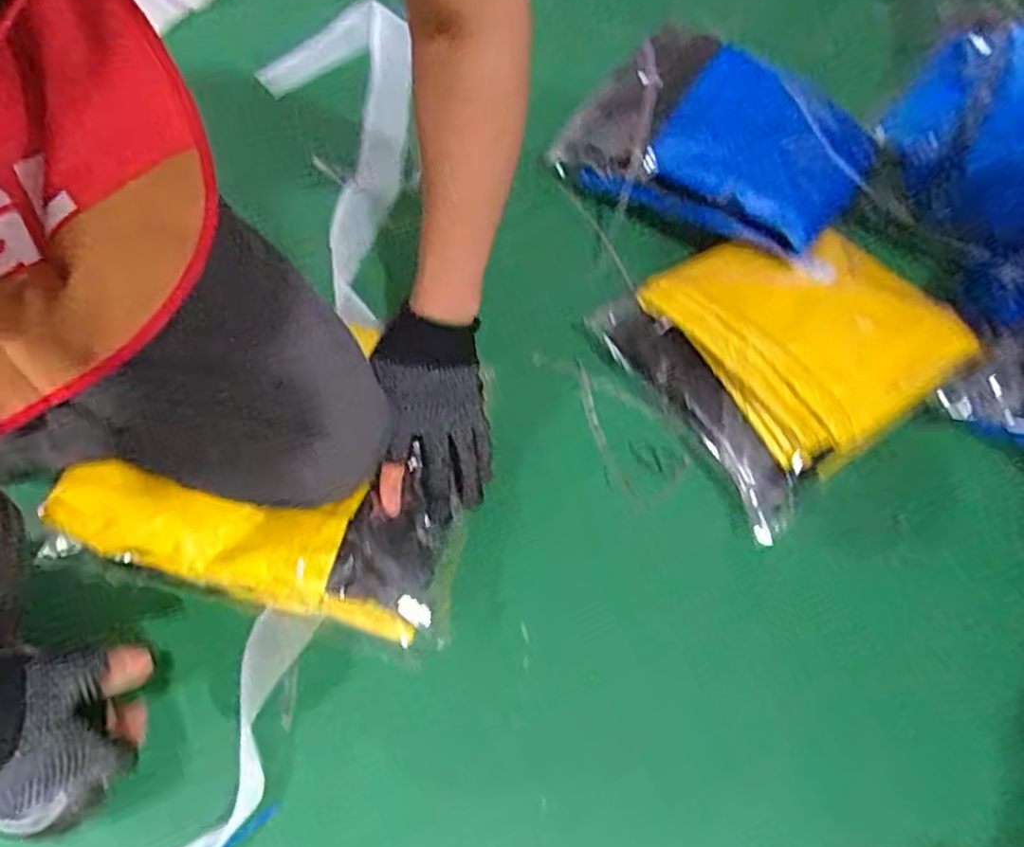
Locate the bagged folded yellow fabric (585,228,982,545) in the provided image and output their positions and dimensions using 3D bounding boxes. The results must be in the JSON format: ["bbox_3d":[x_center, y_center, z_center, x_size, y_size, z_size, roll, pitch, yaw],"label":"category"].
[{"bbox_3d":[0.257,-0.072,0.672,0.266,0.063,0.240,-28,67,-18],"label":"bagged folded yellow fabric"}]

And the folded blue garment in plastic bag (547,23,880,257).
[{"bbox_3d":[0.215,-0.288,0.759,0.274,0.069,0.222,37,65,15],"label":"folded blue garment in plastic bag"}]

